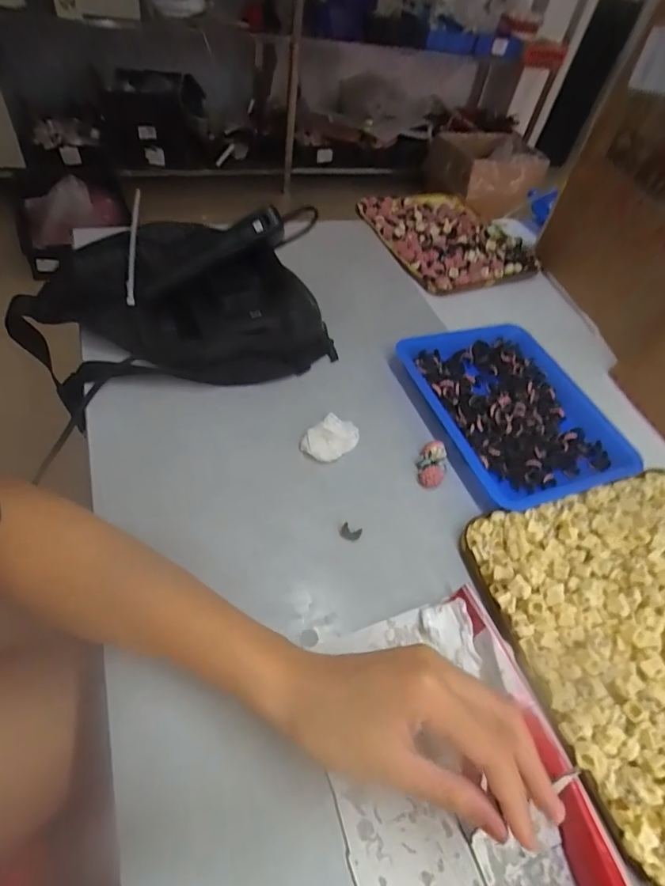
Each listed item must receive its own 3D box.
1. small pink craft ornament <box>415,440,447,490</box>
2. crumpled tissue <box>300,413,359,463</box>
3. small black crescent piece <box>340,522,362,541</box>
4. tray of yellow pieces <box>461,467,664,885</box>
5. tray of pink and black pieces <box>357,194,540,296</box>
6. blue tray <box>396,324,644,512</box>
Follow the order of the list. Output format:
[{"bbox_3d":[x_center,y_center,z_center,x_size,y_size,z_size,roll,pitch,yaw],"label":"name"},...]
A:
[{"bbox_3d":[0.090,0.020,0.414,0.026,0.022,0.039,22,51,7],"label":"small pink craft ornament"},{"bbox_3d":[-0.002,-0.003,0.415,0.036,0.014,0.048,38,55,19],"label":"crumpled tissue"},{"bbox_3d":[0.014,0.072,0.365,0.016,0.009,0.011,21,51,6],"label":"small black crescent piece"},{"bbox_3d":[0.247,0.134,0.333,0.235,0.033,0.232,-9,54,-18],"label":"tray of yellow pieces"},{"bbox_3d":[0.171,-0.308,0.683,0.195,0.034,0.224,-21,58,-25],"label":"tray of pink and black pieces"},{"bbox_3d":[0.187,-0.041,0.463,0.178,0.027,0.213,-13,55,-20],"label":"blue tray"}]

